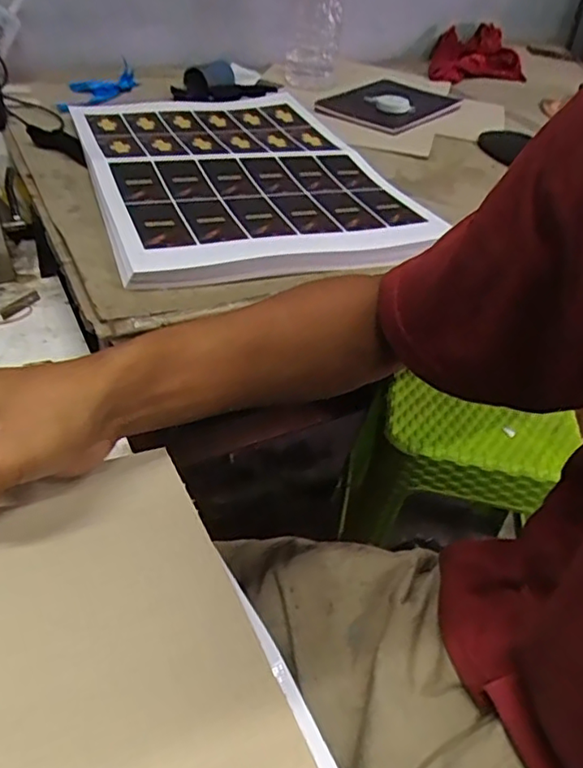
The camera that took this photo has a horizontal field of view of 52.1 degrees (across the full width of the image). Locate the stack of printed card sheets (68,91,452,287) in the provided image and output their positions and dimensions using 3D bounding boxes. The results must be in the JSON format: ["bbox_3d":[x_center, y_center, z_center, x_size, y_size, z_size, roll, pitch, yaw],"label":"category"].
[{"bbox_3d":[-0.054,-0.267,0.716,0.358,0.028,0.499,-11,43,-18],"label":"stack of printed card sheets"}]

